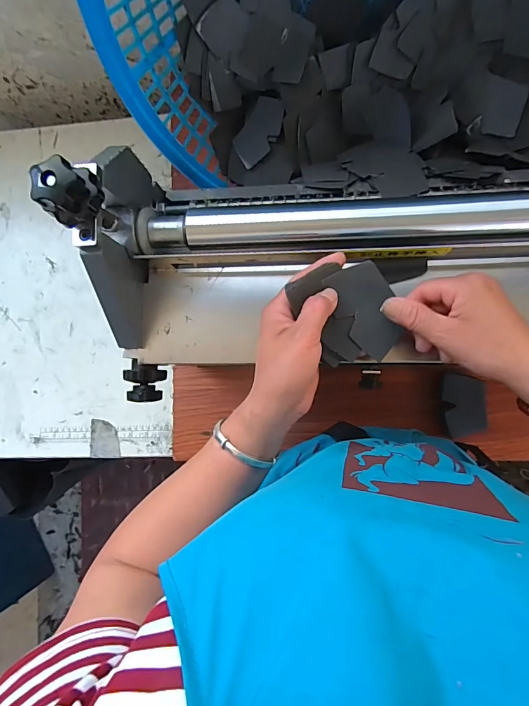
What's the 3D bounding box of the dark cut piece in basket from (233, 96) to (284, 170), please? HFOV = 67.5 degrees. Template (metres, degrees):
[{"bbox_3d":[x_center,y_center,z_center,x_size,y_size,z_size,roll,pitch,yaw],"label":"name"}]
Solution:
[{"bbox_3d":[-0.009,-0.283,0.506,0.049,0.009,0.081,40,109,12],"label":"dark cut piece in basket"}]

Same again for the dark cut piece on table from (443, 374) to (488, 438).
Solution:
[{"bbox_3d":[0.268,0.070,0.527,0.051,0.008,0.082,-3,91,14],"label":"dark cut piece on table"}]

